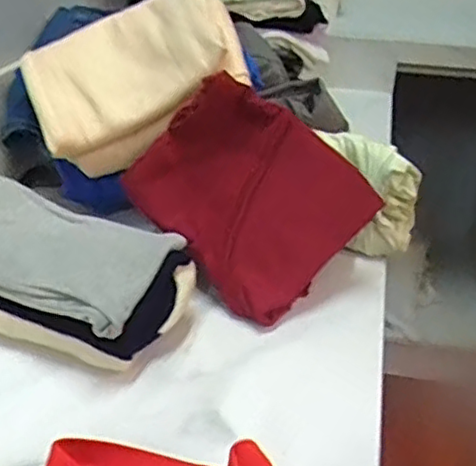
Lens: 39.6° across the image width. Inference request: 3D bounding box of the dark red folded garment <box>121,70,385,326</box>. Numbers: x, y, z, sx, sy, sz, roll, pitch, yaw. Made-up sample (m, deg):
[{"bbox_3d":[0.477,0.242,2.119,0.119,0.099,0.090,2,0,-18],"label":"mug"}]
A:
[{"bbox_3d":[0.012,-0.037,0.645,0.205,0.179,0.046,43,-4,-7],"label":"dark red folded garment"}]

